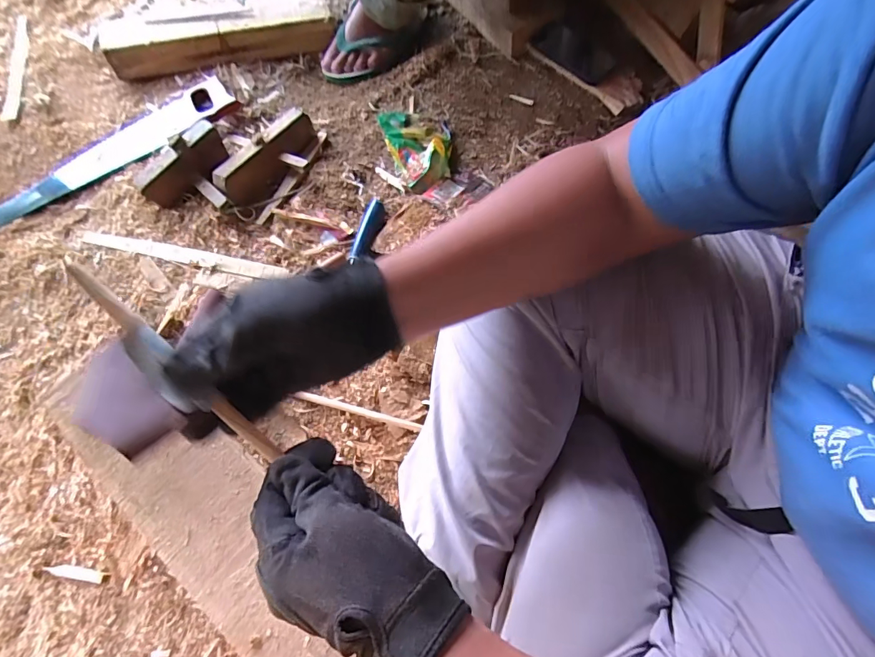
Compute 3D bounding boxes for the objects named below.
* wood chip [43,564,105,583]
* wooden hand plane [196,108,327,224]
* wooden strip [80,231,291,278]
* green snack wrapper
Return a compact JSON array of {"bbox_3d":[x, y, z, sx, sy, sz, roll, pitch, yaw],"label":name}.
[{"bbox_3d":[-0.424,0.284,0.501,0.076,0.008,0.013,8,66,1],"label":"wood chip"},{"bbox_3d":[-0.262,-0.269,0.688,0.107,0.051,0.218,29,69,11],"label":"wooden hand plane"},{"bbox_3d":[-0.379,-0.110,0.639,0.316,0.004,0.028,12,66,5],"label":"wooden strip"},{"bbox_3d":[-0.029,-0.310,0.717,0.105,0.035,0.173,-21,68,-10],"label":"green snack wrapper"}]

